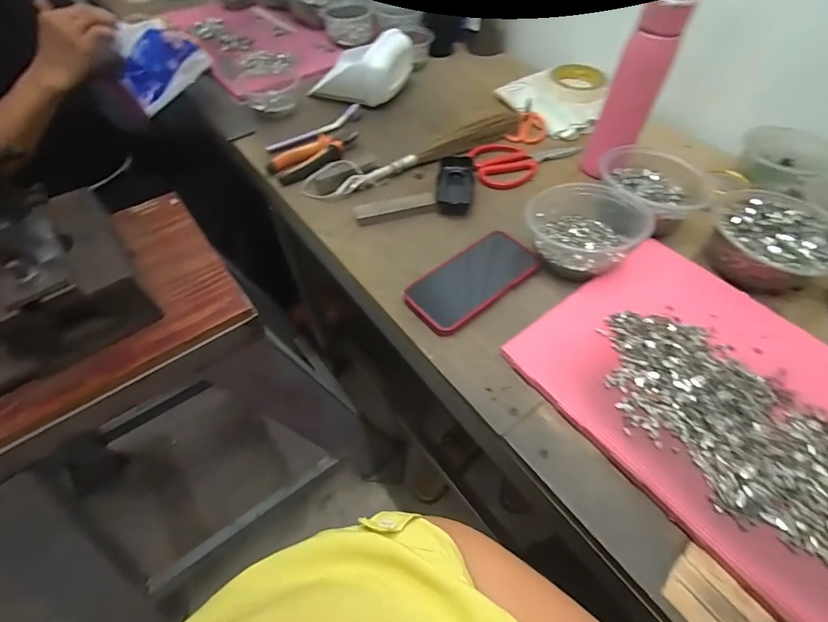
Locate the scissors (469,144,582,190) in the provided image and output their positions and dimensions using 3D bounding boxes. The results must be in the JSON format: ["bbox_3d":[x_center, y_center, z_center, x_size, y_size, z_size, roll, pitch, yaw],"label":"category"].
[{"bbox_3d":[0.177,-0.235,0.626,0.170,0.012,0.095,-10,55,-8],"label":"scissors"}]

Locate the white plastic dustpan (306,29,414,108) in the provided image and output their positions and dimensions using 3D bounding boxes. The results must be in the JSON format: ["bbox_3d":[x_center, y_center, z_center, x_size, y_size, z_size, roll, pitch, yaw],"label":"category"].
[{"bbox_3d":[-0.096,-0.450,0.729,0.146,0.076,0.147,25,58,16],"label":"white plastic dustpan"}]

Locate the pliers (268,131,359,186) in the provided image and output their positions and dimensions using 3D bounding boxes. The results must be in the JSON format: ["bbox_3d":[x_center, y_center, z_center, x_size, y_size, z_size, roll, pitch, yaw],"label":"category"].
[{"bbox_3d":[-0.153,-0.250,0.634,0.150,0.014,0.069,-36,62,-23],"label":"pliers"}]

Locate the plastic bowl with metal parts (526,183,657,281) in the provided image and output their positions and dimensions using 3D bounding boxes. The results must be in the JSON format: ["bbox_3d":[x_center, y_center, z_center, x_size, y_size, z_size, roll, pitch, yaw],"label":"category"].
[{"bbox_3d":[0.201,-0.108,0.500,0.121,0.048,0.142,-32,61,-21],"label":"plastic bowl with metal parts"}]

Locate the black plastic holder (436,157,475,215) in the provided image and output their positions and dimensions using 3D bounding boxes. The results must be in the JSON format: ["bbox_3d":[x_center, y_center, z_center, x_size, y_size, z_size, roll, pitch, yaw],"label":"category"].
[{"bbox_3d":[0.062,-0.186,0.587,0.051,0.025,0.101,8,55,5],"label":"black plastic holder"}]

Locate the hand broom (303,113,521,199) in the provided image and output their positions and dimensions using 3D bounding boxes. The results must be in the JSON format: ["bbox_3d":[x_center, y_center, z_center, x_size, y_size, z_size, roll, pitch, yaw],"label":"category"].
[{"bbox_3d":[0.025,-0.252,0.633,0.356,0.028,0.064,-20,57,-15],"label":"hand broom"}]

